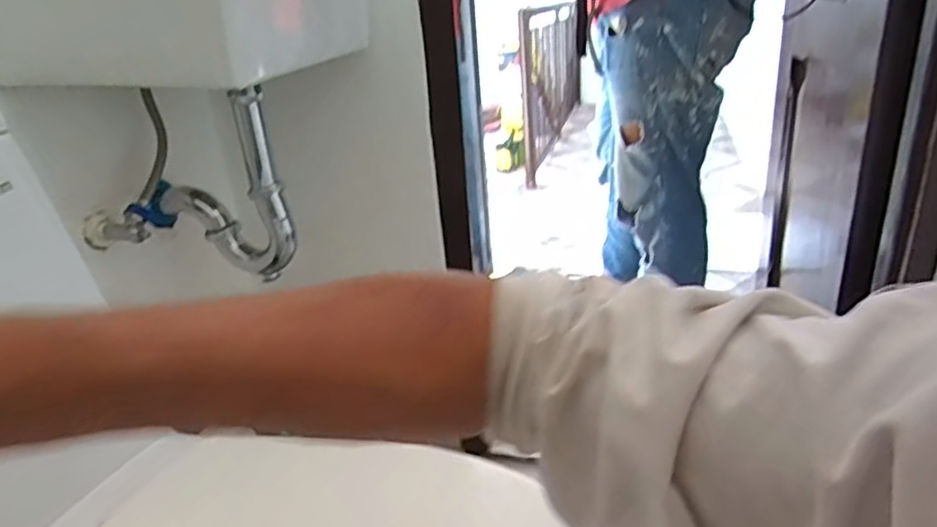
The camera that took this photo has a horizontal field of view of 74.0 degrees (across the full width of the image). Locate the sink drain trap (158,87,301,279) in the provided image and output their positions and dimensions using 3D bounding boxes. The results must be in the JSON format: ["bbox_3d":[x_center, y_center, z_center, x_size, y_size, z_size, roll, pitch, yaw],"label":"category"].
[{"bbox_3d":[-0.321,-0.100,0.811,0.185,0.234,0.067,12,28,33],"label":"sink drain trap"}]

